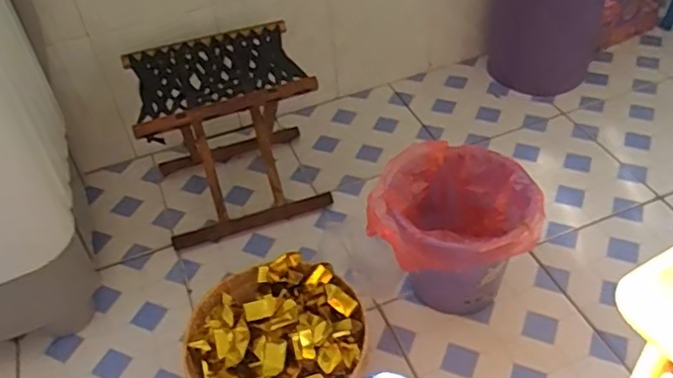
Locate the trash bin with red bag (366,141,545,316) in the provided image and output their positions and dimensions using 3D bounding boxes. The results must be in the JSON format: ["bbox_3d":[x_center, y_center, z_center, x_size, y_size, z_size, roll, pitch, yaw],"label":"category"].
[{"bbox_3d":[0.195,0.092,1.025,0.244,0.229,0.230,15,47,21],"label":"trash bin with red bag"}]

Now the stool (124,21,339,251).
[{"bbox_3d":[-0.214,-0.115,1.228,0.310,0.310,0.266,-17,44,-10],"label":"stool"}]

